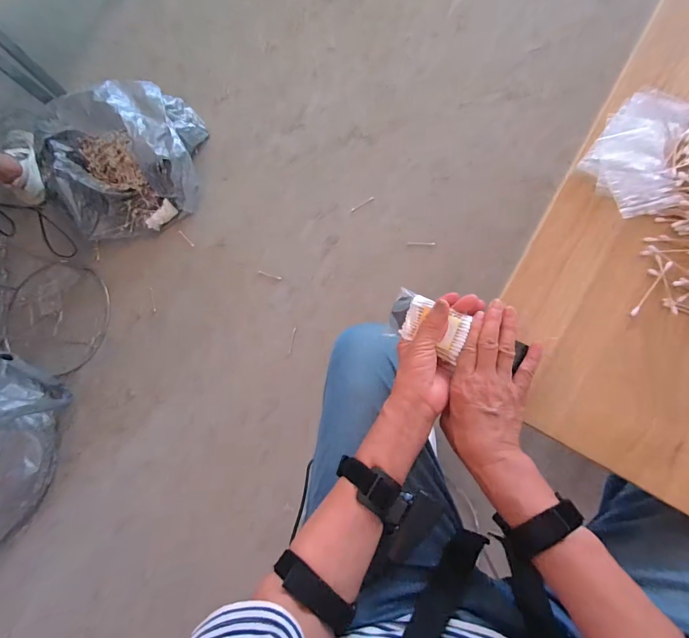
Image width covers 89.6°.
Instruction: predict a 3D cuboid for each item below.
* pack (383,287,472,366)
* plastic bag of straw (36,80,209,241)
[{"bbox_3d":[0.098,0.007,0.415,0.087,0.022,0.060,23,88,9],"label":"pack"},{"bbox_3d":[-0.643,-0.455,0.997,0.432,0.140,0.403,-6,84,7],"label":"plastic bag of straw"}]

